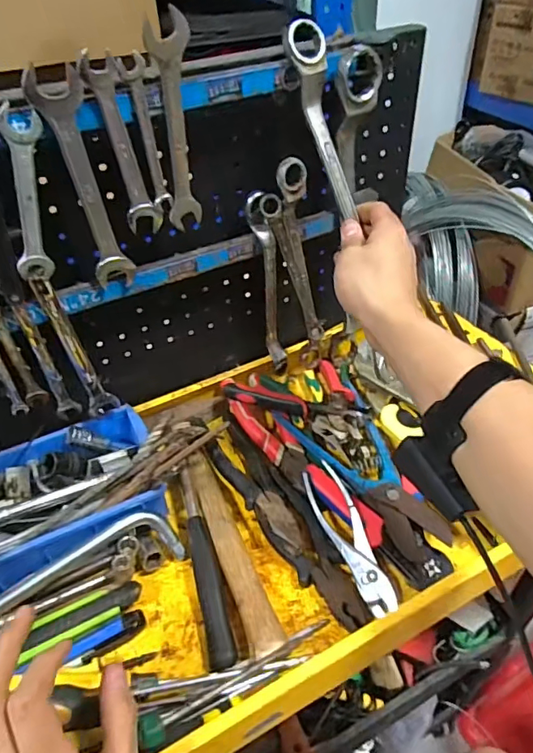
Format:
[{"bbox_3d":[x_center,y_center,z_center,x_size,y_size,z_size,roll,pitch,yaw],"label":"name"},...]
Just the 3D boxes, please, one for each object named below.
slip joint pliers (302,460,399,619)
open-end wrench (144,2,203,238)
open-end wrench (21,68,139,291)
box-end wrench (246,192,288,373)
[{"bbox_3d":[0.078,0.152,0.481,0.037,0.020,0.152,-27,56,4],"label":"slip joint pliers"},{"bbox_3d":[-0.071,-0.199,0.406,0.036,0.155,0.008,-11,43,-7],"label":"open-end wrench"},{"bbox_3d":[-0.143,-0.147,0.400,0.037,0.168,0.013,-19,44,-15],"label":"open-end wrench"},{"bbox_3d":[0.004,-0.096,0.569,0.027,0.232,0.037,1,43,7],"label":"box-end wrench"}]

